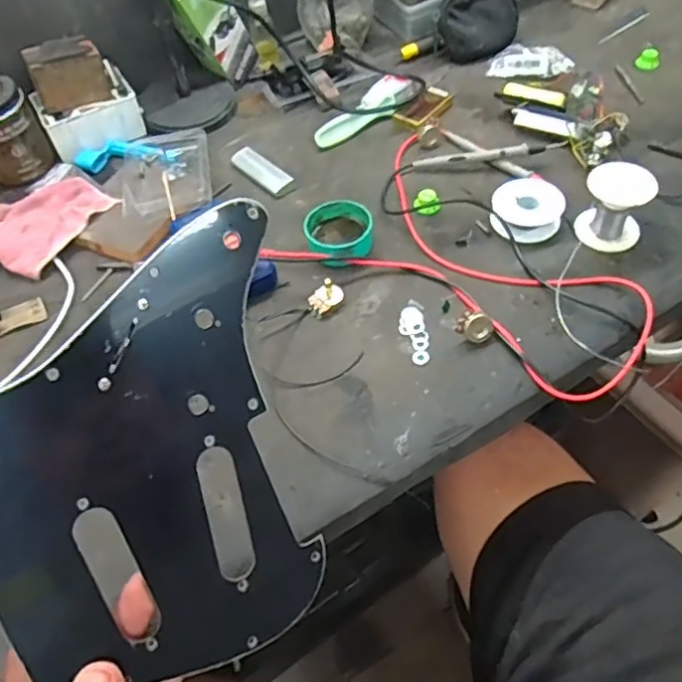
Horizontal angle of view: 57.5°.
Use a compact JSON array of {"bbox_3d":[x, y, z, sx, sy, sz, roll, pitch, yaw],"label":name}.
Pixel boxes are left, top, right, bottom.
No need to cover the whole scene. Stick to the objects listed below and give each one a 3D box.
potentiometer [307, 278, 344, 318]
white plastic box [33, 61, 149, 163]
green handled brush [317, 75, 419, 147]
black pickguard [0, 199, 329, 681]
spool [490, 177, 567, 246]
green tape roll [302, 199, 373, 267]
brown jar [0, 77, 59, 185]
[{"bbox_3d":[-0.012,-0.039,0.525,0.030,0.026,0.017,-33,58,-17],"label":"potentiometer"},{"bbox_3d":[-0.279,-0.254,0.694,0.103,0.044,0.078,-28,56,-14],"label":"white plastic box"},{"bbox_3d":[0.027,-0.251,0.683,0.132,0.020,0.044,-40,60,-22],"label":"green handled brush"},{"bbox_3d":[-0.109,0.078,0.290,0.249,0.199,0.007,-31,13,-23],"label":"black pickguard"},{"bbox_3d":[0.168,-0.118,0.564,0.061,0.024,0.061,-3,54,4],"label":"spool"},{"bbox_3d":[-0.002,-0.095,0.566,0.060,0.027,0.067,-2,54,4],"label":"green tape roll"},{"bbox_3d":[-0.358,-0.222,0.660,0.072,0.093,0.060,-35,58,-18],"label":"brown jar"}]

